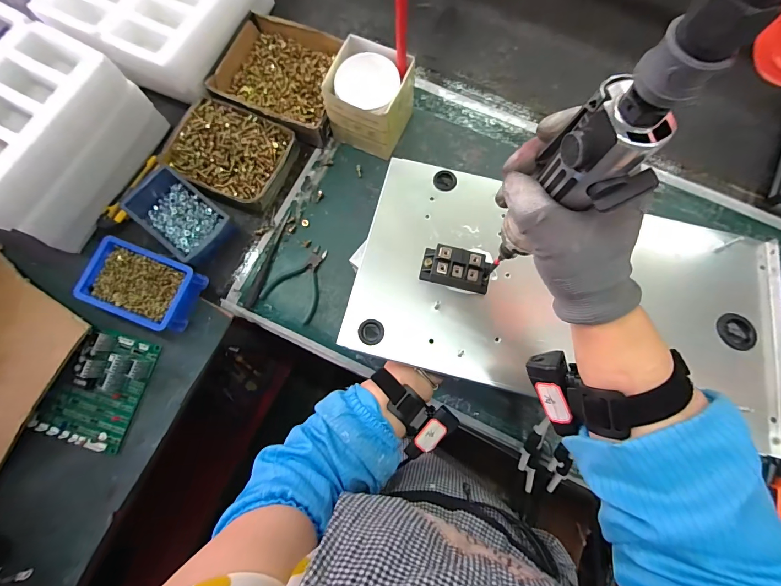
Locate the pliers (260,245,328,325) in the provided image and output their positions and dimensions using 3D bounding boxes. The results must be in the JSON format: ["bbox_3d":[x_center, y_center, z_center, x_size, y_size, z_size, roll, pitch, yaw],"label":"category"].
[{"bbox_3d":[-0.131,-0.020,0.541,0.085,0.008,0.111,32,81,7],"label":"pliers"}]

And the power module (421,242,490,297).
[{"bbox_3d":[0.075,-0.027,0.409,0.078,0.028,0.045,14,79,4],"label":"power module"}]

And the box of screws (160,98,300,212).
[{"bbox_3d":[-0.257,-0.223,0.571,0.184,0.048,0.147,20,80,5],"label":"box of screws"}]

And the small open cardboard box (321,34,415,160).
[{"bbox_3d":[-0.030,-0.297,0.551,0.109,0.107,0.114,25,80,6],"label":"small open cardboard box"}]

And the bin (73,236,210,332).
[{"bbox_3d":[-0.362,-0.010,0.526,0.141,0.061,0.099,20,80,5],"label":"bin"}]

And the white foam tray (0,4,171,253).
[{"bbox_3d":[-0.532,-0.242,0.509,0.247,0.135,0.259,27,80,6],"label":"white foam tray"}]

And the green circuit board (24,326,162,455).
[{"bbox_3d":[-0.417,0.136,0.506,0.109,0.034,0.157,17,79,4],"label":"green circuit board"}]

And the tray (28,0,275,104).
[{"bbox_3d":[-0.366,-0.468,0.579,0.256,0.094,0.269,26,80,6],"label":"tray"}]

